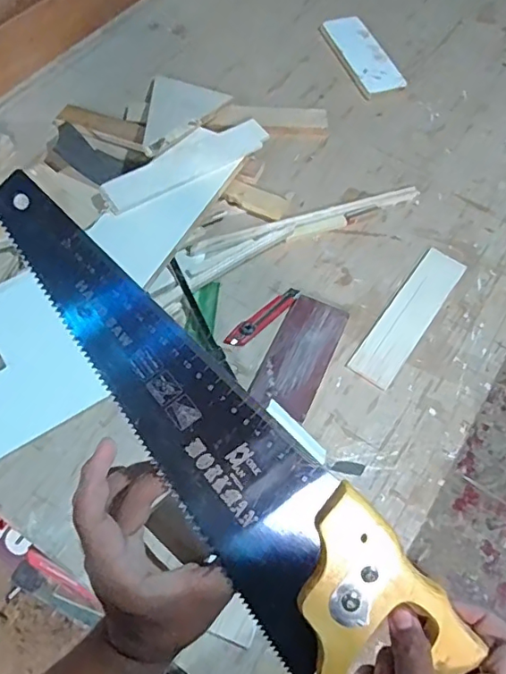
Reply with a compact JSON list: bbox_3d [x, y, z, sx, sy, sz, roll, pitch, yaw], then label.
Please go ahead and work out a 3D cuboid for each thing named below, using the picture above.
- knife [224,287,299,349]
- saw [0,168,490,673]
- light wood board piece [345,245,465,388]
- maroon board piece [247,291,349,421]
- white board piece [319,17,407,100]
[{"bbox_3d":[0.017,-0.033,0.872,0.149,0.012,0.033,-38,67,-20],"label":"knife"},{"bbox_3d":[-0.025,0.064,0.327,0.094,0.026,0.386,-40,90,4],"label":"saw"},{"bbox_3d":[0.258,-0.035,0.879,0.073,0.011,0.274,34,70,15],"label":"light wood board piece"},{"bbox_3d":[0.075,0.027,0.834,0.095,0.021,0.200,23,63,12],"label":"maroon board piece"},{"bbox_3d":[0.246,-0.643,1.208,0.114,0.014,0.271,-17,62,-10],"label":"white board piece"}]

